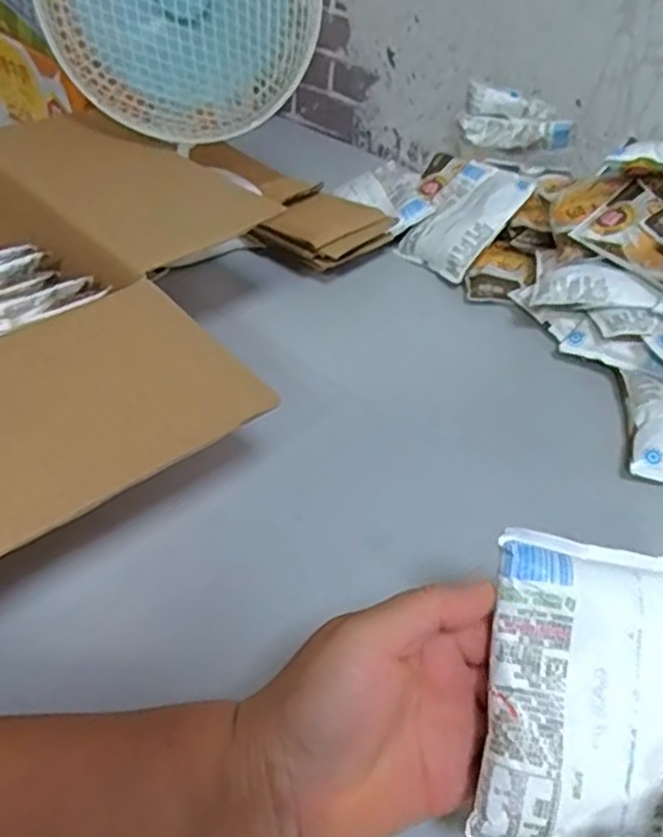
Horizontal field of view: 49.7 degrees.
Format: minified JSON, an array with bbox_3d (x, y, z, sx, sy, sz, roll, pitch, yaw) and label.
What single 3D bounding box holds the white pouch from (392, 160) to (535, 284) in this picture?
[{"bbox_3d":[0.133,-0.201,0.709,0.126,0.020,0.089,-50,46,-3],"label":"white pouch"}]

